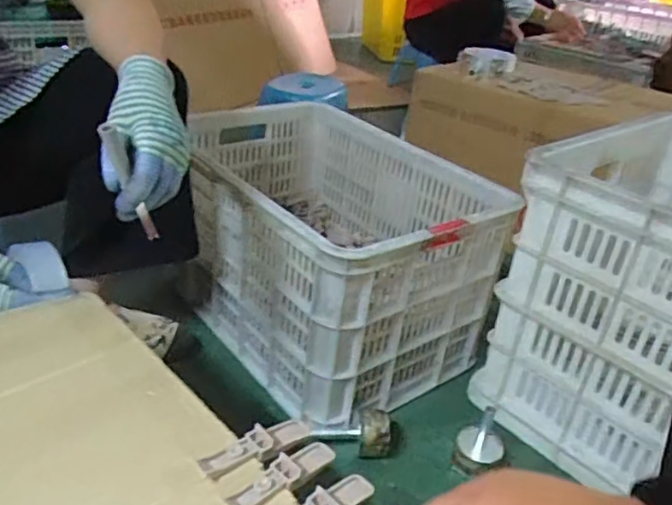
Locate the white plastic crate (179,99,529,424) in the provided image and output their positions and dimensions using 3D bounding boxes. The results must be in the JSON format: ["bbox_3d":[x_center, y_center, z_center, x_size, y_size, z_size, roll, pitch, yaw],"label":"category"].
[{"bbox_3d":[-0.029,-0.023,1.002,0.349,0.293,0.535,-16,37,-33],"label":"white plastic crate"}]

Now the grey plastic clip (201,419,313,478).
[{"bbox_3d":[-0.056,0.142,0.436,0.024,0.019,0.090,29,37,33],"label":"grey plastic clip"}]

